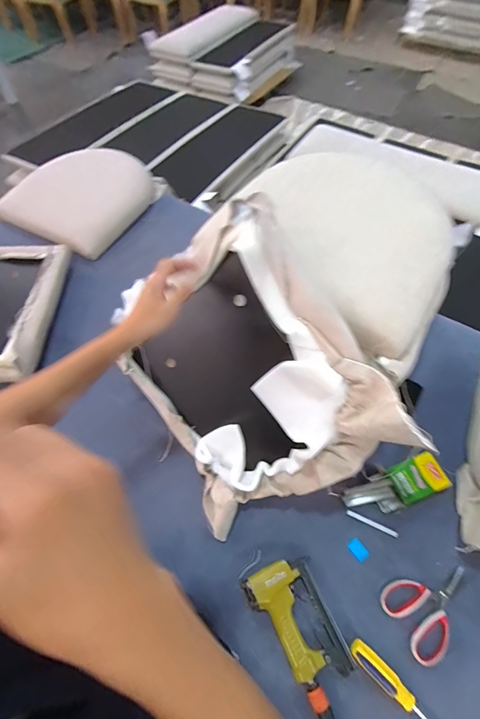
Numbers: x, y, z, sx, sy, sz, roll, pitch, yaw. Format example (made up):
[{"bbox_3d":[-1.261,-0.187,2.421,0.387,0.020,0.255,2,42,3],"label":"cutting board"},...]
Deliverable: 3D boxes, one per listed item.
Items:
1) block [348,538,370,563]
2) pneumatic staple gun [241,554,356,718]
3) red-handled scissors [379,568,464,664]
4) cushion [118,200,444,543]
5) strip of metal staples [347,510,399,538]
[{"bbox_3d":[0.238,0.383,0.675,0.027,0.004,0.038,-33,65,-18],"label":"block"},{"bbox_3d":[0.121,0.490,0.592,0.129,0.038,0.255,-26,63,-14],"label":"pneumatic staple gun"},{"bbox_3d":[0.359,0.450,0.619,0.170,0.011,0.118,-26,63,-15],"label":"red-handled scissors"},{"bbox_3d":[0.009,0.049,0.627,0.443,0.447,0.080,56,35,8],"label":"cushion"},{"bbox_3d":[0.276,0.342,0.699,0.105,0.004,0.012,23,62,13],"label":"strip of metal staples"}]

